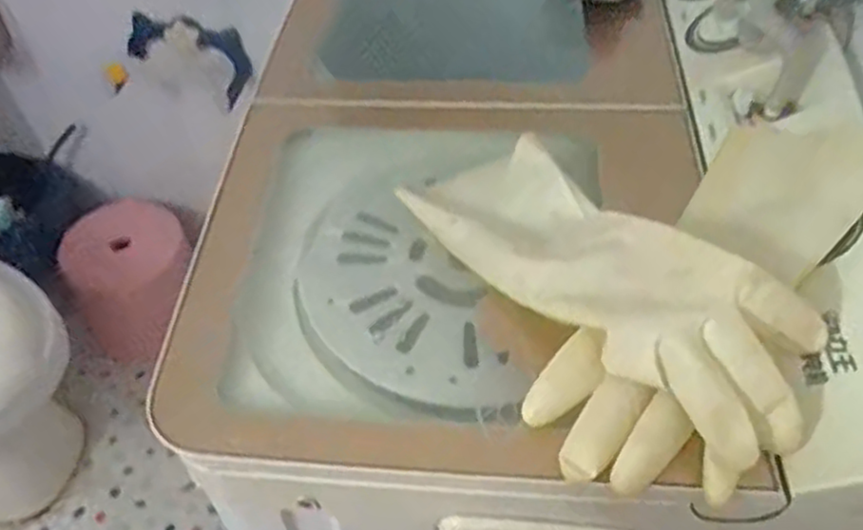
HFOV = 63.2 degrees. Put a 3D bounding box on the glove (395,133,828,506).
[{"bbox_3d":[0.118,0.002,0.479,0.129,0.098,0.301,-32,58,-28],"label":"glove"}]

